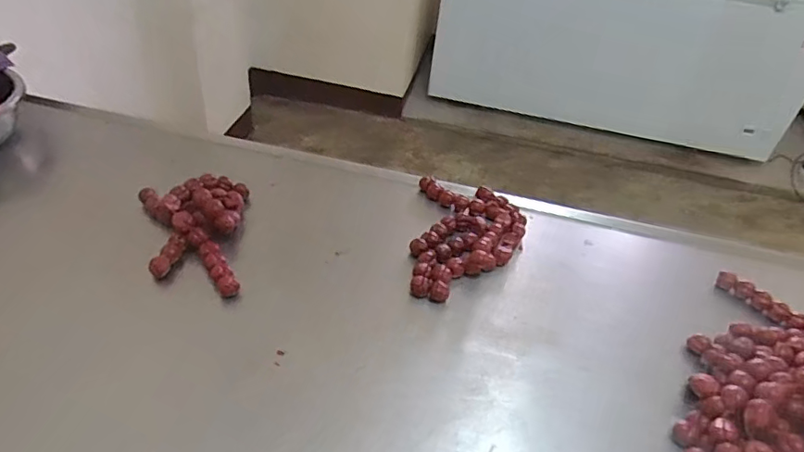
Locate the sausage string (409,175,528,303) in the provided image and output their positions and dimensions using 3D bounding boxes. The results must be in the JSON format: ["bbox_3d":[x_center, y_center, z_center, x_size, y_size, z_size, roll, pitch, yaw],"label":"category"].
[{"bbox_3d":[0.132,0.022,1.044,0.222,0.048,0.318,8,41,2],"label":"sausage string"}]

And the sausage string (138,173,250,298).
[{"bbox_3d":[-0.360,0.010,0.969,0.194,0.075,0.280,-12,45,-20],"label":"sausage string"}]

